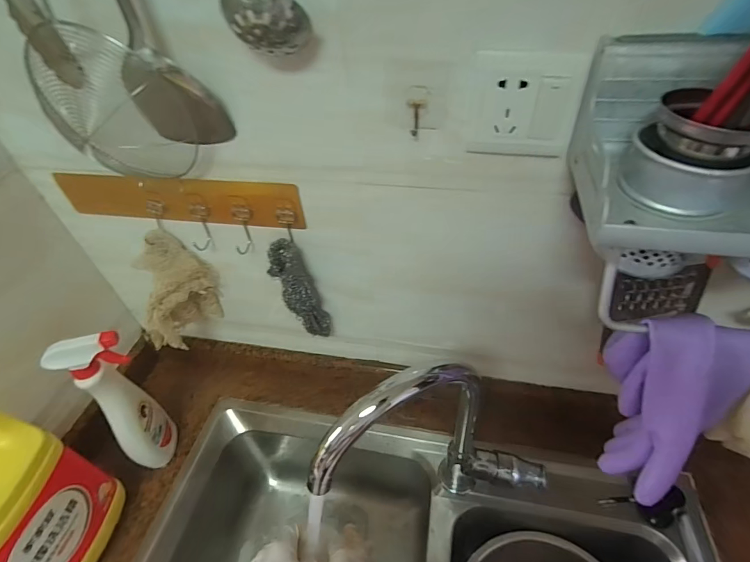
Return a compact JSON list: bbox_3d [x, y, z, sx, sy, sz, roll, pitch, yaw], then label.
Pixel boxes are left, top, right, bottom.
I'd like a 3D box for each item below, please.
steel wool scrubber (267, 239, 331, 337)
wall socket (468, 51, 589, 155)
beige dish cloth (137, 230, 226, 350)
[{"bbox_3d":[-0.103,0.016,0.554,0.060,0.170,0.043,-15,45,-10],"label":"steel wool scrubber"},{"bbox_3d":[0.128,-0.149,0.345,0.086,0.084,0.010,12,46,17],"label":"wall socket"},{"bbox_3d":[-0.290,0.017,0.578,0.114,0.170,0.051,-33,50,-26],"label":"beige dish cloth"}]

